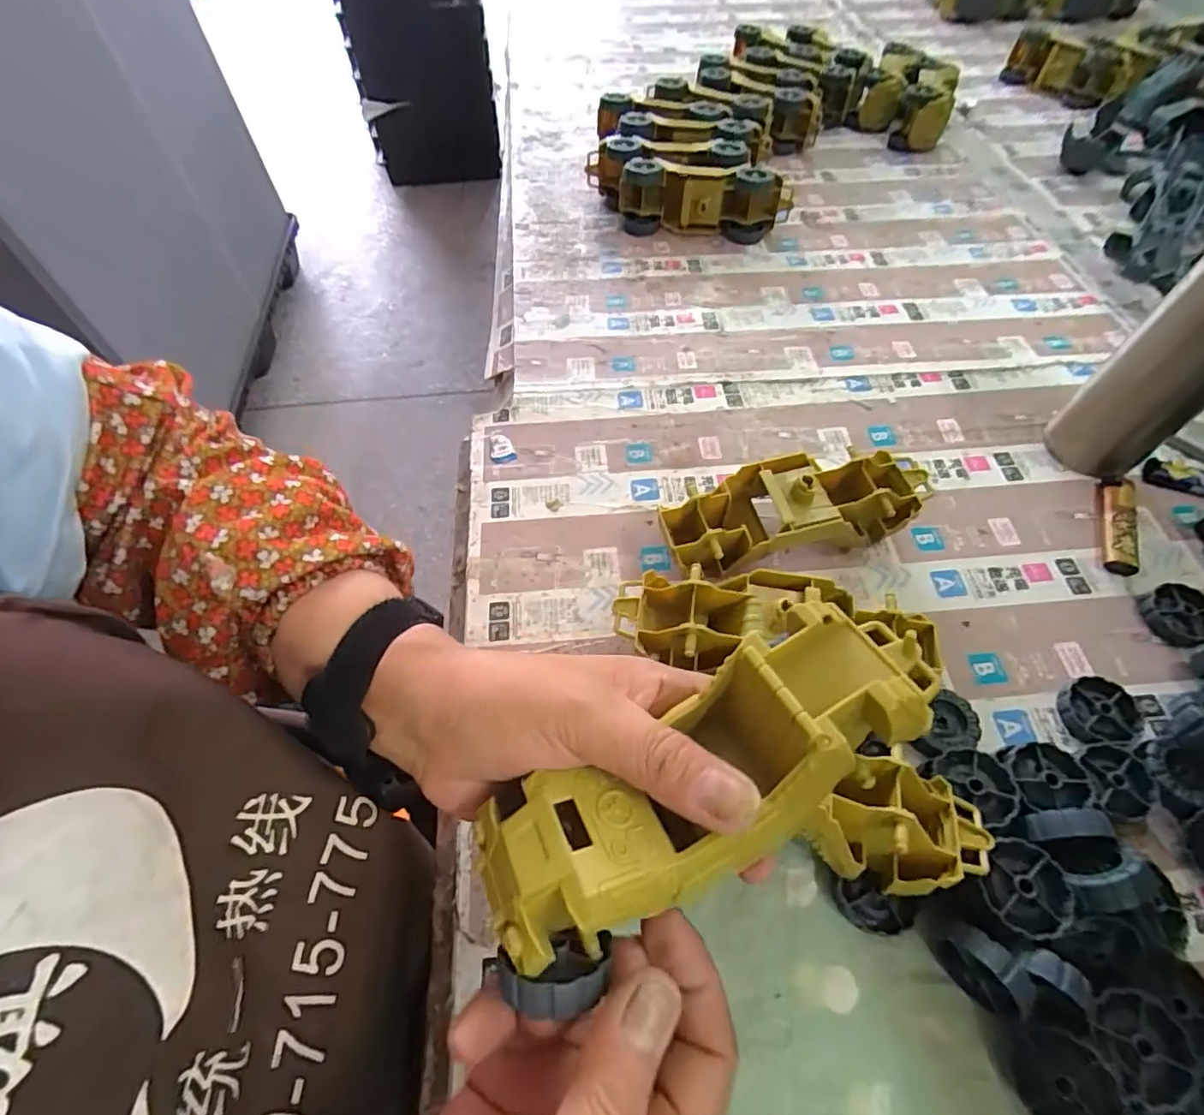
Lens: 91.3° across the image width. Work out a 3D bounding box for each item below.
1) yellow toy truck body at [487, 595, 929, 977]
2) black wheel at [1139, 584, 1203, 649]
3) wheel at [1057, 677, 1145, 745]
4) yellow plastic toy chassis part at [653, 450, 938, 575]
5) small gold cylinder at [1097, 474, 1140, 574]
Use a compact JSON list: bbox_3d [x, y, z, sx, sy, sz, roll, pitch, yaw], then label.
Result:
[{"bbox_3d":[0.041,0.074,0.203,0.167,0.052,0.058,-28,60,-6],"label":"yellow toy truck body"},{"bbox_3d":[0.363,0.036,0.368,0.041,0.012,0.038,0,56,1],"label":"black wheel"},{"bbox_3d":[0.283,0.088,0.335,0.038,0.012,0.036,0,56,1],"label":"wheel"},{"bbox_3d":[0.128,-0.028,0.386,0.178,0.050,0.061,-11,56,-6],"label":"yellow plastic toy chassis part"},{"bbox_3d":[0.357,-0.025,0.407,0.020,0.014,0.083,19,58,13],"label":"small gold cylinder"}]

